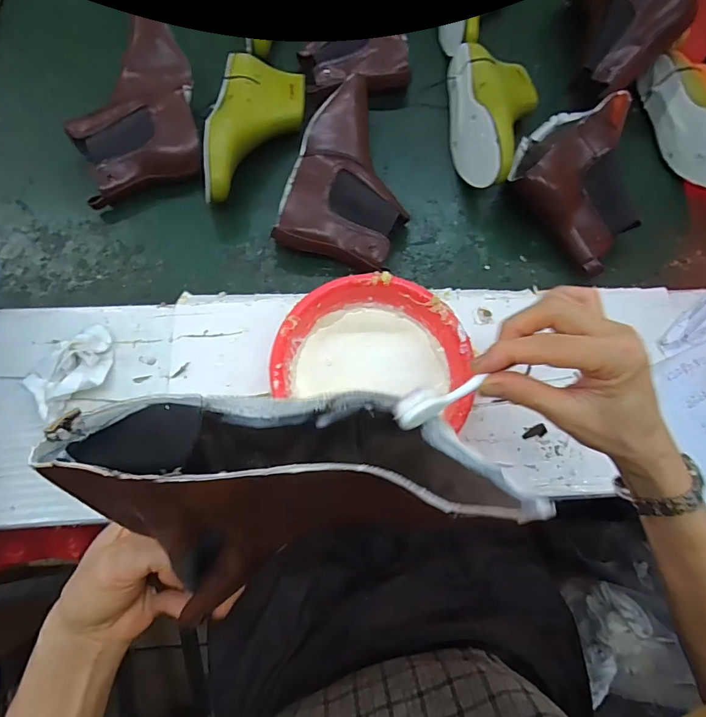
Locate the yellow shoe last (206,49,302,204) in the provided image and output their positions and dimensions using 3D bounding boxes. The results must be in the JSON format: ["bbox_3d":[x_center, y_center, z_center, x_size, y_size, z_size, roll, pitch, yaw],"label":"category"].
[{"bbox_3d":[-0.134,-0.316,0.585,0.113,0.076,0.256,7,71,0],"label":"yellow shoe last"}]

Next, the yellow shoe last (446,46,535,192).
[{"bbox_3d":[0.207,-0.345,0.603,0.118,0.087,0.254,1,71,-2],"label":"yellow shoe last"}]

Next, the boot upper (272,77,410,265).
[{"bbox_3d":[0.007,-0.242,0.561,0.147,0.074,0.248,18,71,4],"label":"boot upper"}]

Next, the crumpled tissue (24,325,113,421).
[{"bbox_3d":[-0.282,0.011,0.439,0.058,0.039,0.089,36,73,10],"label":"crumpled tissue"}]

